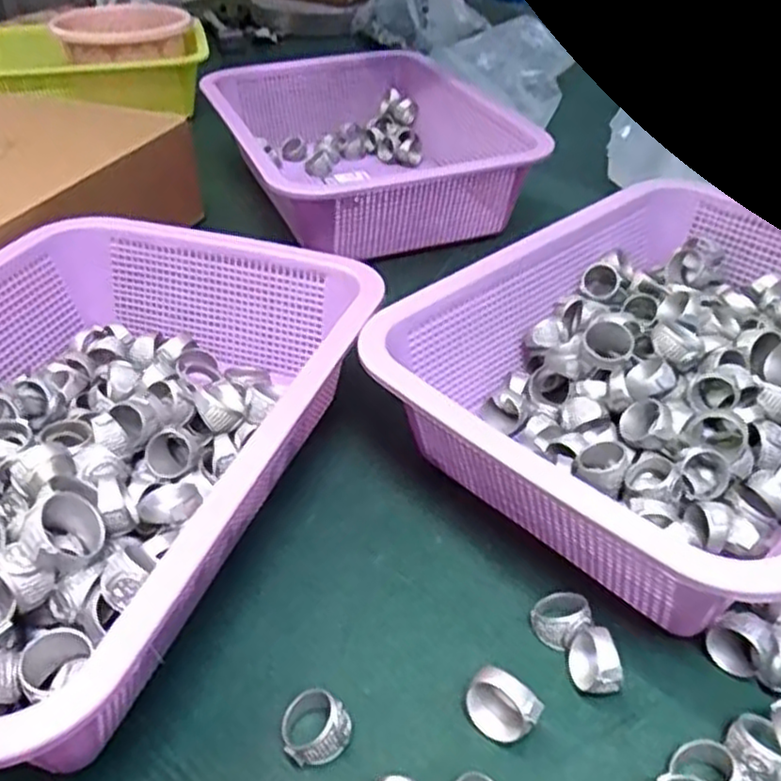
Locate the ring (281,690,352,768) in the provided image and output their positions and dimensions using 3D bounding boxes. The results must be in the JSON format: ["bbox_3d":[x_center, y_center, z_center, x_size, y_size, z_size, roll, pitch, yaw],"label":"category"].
[{"bbox_3d":[-0.029,0.128,0.288,0.025,0.018,0.024,0,39,0],"label":"ring"}]

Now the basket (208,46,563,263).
[{"bbox_3d":[-0.028,-0.215,0.668,0.225,0.077,0.293,-14,41,-16],"label":"basket"}]

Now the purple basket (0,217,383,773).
[{"bbox_3d":[-0.150,0.023,0.362,0.223,0.082,0.303,12,41,15],"label":"purple basket"}]

